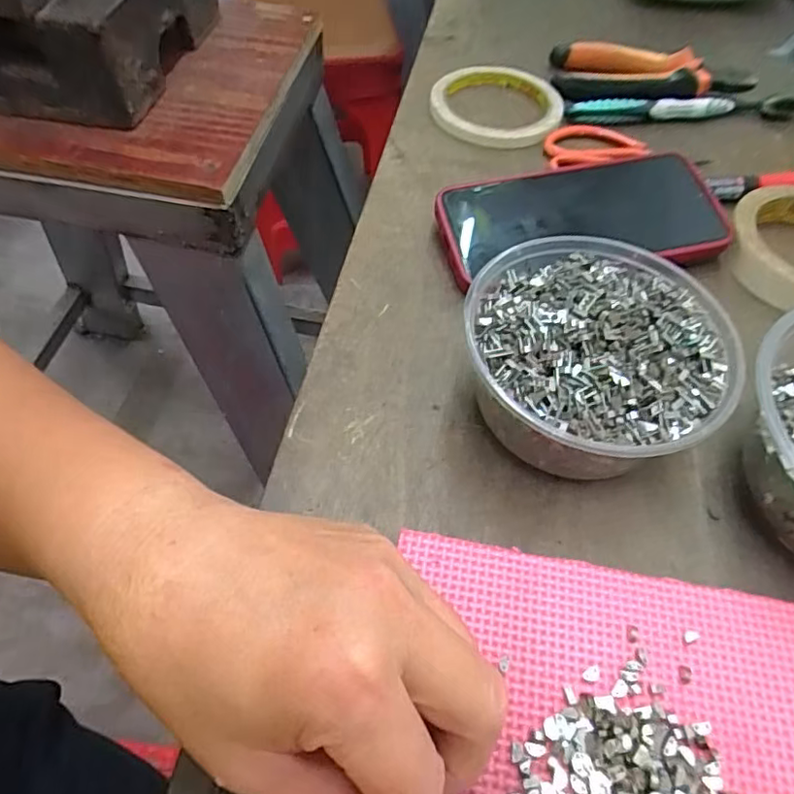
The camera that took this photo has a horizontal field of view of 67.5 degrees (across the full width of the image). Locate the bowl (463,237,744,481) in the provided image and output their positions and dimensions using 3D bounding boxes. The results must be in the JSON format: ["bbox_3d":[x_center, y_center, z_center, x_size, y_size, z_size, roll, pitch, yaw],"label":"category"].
[{"bbox_3d":[0.087,-0.013,0.273,0.109,0.062,0.116,2,55,-2],"label":"bowl"}]

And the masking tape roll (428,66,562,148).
[{"bbox_3d":[0.076,-0.222,0.451,0.098,0.012,0.098,2,55,-2],"label":"masking tape roll"}]

